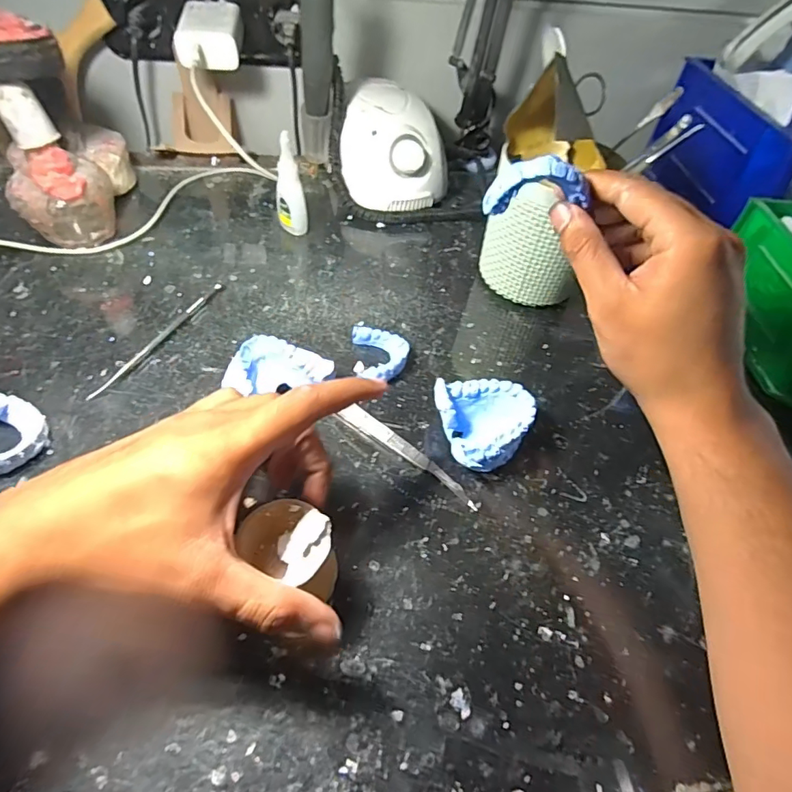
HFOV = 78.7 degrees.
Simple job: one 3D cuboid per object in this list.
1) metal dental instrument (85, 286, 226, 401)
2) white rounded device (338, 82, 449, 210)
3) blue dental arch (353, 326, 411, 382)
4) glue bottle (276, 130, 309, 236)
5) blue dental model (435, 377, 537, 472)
[{"bbox_3d":[-0.177,-0.046,0.365,0.009,0.004,0.136,23,54,12],"label":"metal dental instrument"},{"bbox_3d":[-0.002,-0.252,0.497,0.102,0.083,0.119,1,53,-5],"label":"white rounded device"},{"bbox_3d":[-0.011,-0.032,0.369,0.040,0.013,0.052,-7,54,-11],"label":"blue dental arch"},{"bbox_3d":[-0.094,-0.184,0.432,0.027,0.087,0.020,-7,54,-11],"label":"glue bottle"},{"bbox_3d":[0.058,0.023,0.324,0.063,0.030,0.064,3,53,-3],"label":"blue dental model"}]

